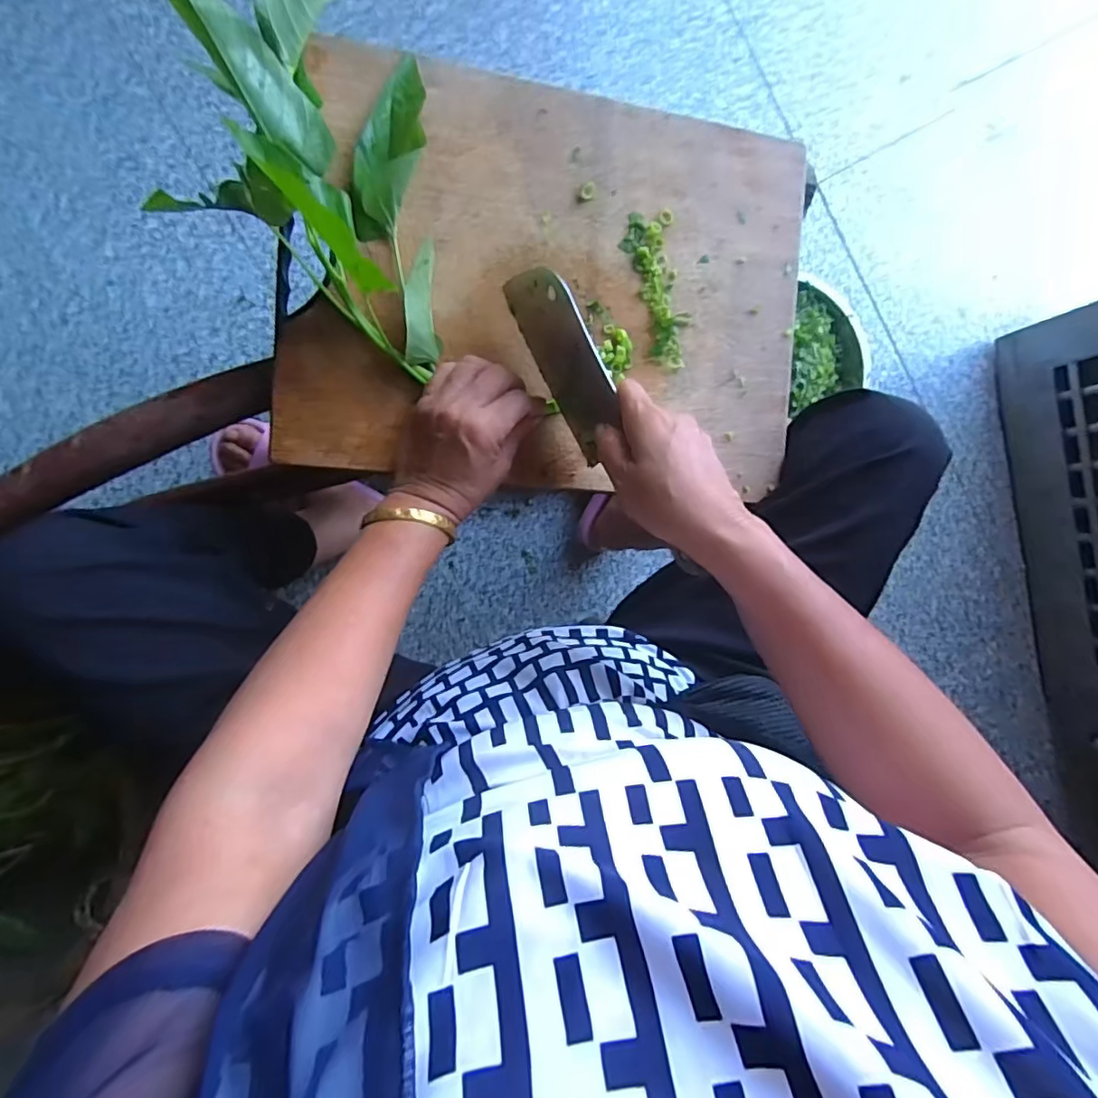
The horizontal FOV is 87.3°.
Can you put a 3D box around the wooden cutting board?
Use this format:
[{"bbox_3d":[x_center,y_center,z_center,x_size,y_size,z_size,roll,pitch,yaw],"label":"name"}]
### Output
[{"bbox_3d":[0.012,-0.194,0.435,0.384,0.030,0.291,4,87,-9],"label":"wooden cutting board"}]

